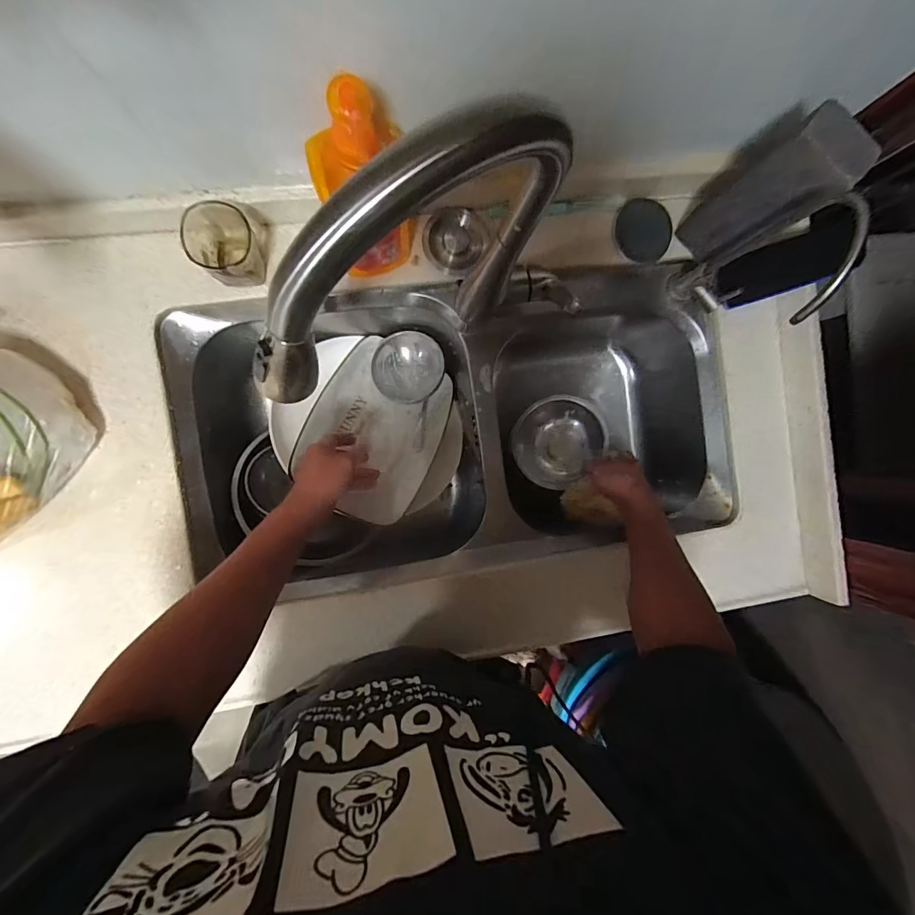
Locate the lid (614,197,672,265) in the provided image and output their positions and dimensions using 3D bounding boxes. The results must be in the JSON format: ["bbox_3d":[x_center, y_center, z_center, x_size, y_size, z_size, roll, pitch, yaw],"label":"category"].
[{"bbox_3d":[0.259,-0.315,0.600,0.078,0.018,0.078,1,107,3],"label":"lid"}]

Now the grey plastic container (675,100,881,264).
[{"bbox_3d":[0.353,-0.301,0.502,0.055,0.191,0.076,-41,97,-5],"label":"grey plastic container"}]

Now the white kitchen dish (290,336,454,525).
[{"bbox_3d":[-0.126,-0.042,0.673,0.191,0.037,0.276,26,61,-15],"label":"white kitchen dish"}]

